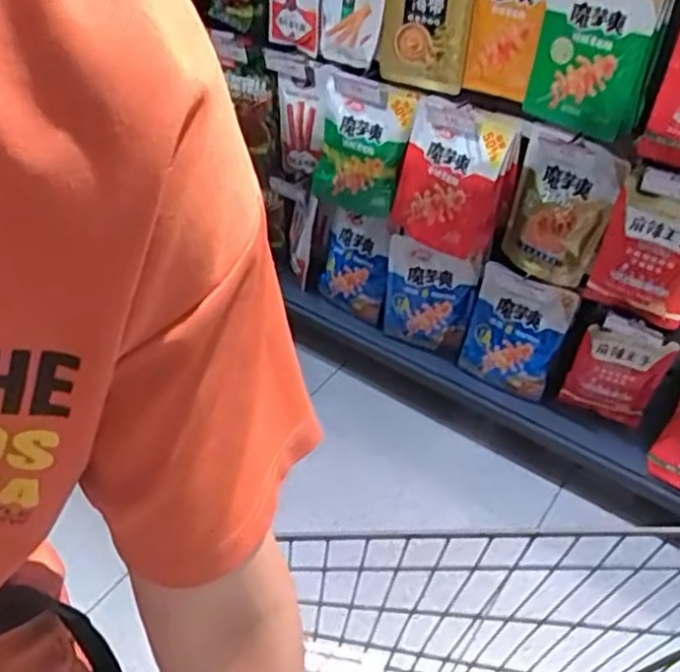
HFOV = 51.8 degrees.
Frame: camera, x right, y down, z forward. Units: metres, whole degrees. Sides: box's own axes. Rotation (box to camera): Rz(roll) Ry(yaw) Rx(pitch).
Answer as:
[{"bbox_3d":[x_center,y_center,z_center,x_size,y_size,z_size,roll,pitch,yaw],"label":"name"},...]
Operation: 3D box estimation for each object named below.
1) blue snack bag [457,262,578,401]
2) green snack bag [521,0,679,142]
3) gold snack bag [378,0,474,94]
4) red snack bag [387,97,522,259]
[{"bbox_3d":[0.351,-0.005,1.424,0.186,0.252,0.025,26,31,27],"label":"blue snack bag"},{"bbox_3d":[0.398,-0.451,1.103,0.190,0.254,0.043,26,41,26],"label":"green snack bag"},{"bbox_3d":[0.152,-0.571,1.241,0.158,0.252,0.040,16,44,17],"label":"gold snack bag"},{"bbox_3d":[0.217,-0.301,1.370,0.228,0.291,0.043,27,48,27],"label":"red snack bag"}]

